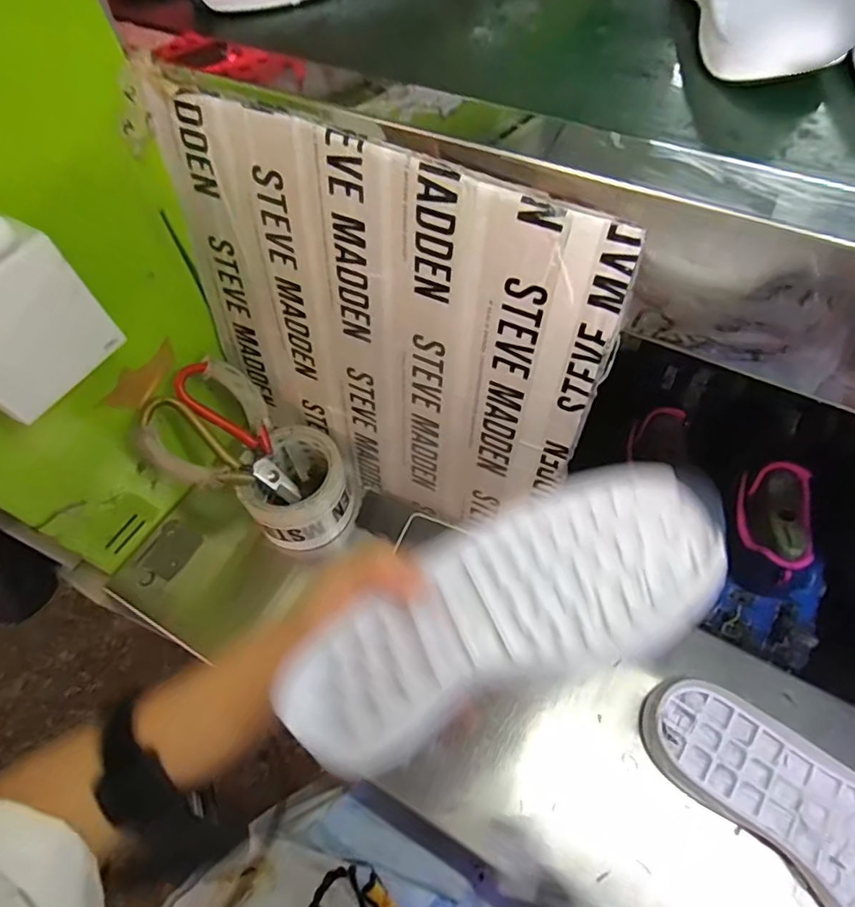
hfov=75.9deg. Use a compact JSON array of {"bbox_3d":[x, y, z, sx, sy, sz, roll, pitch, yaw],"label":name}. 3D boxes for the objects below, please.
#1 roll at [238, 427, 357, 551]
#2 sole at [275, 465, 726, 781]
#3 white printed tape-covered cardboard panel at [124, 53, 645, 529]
[{"bbox_3d":[-0.117,0.035,0.523,0.087,0.066,0.106,14,59,13],"label":"roll"},{"bbox_3d":[0.030,0.078,0.268,0.216,0.017,0.091,-30,58,5],"label":"sole"},{"bbox_3d":[-0.047,-0.076,0.425,0.341,0.313,0.012,25,53,17],"label":"white printed tape-covered cardboard panel"}]

